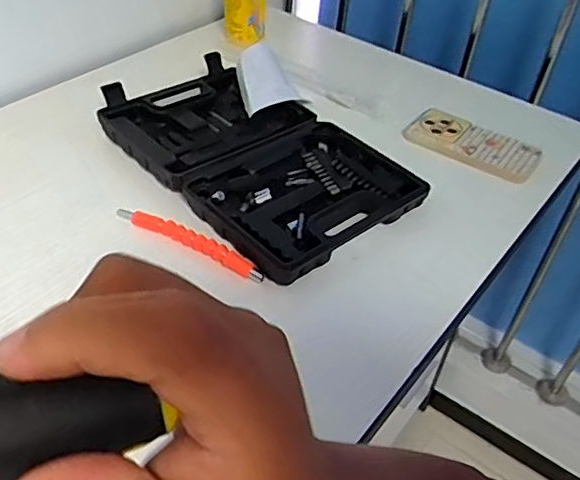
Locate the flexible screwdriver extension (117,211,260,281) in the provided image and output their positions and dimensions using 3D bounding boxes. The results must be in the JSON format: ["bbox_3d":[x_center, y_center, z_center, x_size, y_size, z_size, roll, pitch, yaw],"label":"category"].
[{"bbox_3d":[-0.096,-0.001,0.579,0.164,0.015,0.014,24,44,19],"label":"flexible screwdriver extension"}]

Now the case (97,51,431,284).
[{"bbox_3d":[-0.041,-0.095,0.674,0.215,0.033,0.350,-28,51,-33],"label":"case"}]

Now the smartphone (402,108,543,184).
[{"bbox_3d":[0.220,-0.116,0.719,0.149,0.018,0.067,32,47,26],"label":"smartphone"}]

